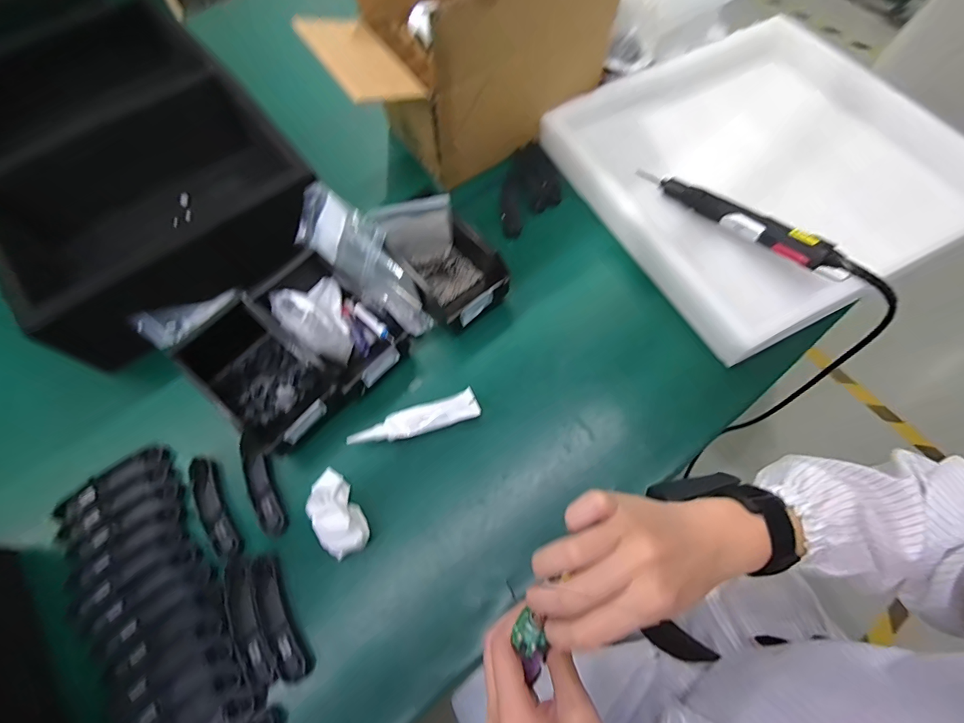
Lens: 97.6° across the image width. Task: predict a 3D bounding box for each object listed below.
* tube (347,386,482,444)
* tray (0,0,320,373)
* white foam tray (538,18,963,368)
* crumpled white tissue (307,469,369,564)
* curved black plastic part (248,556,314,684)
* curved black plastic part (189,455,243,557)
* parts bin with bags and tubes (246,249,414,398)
[{"bbox_3d":[-0.079,0.070,0.499,0.152,0.026,0.037,-17,68,-4],"label":"tube"},{"bbox_3d":[-0.543,-0.327,0.659,0.337,0.152,0.644,-39,72,-12],"label":"tray"},{"bbox_3d":[0.398,-0.278,0.611,0.456,0.072,0.447,-26,69,-8],"label":"white foam tray"},{"bbox_3d":[-0.159,0.157,0.447,0.045,0.054,0.097,-28,70,-9],"label":"crumpled white tissue"},{"bbox_3d":[-0.208,0.259,0.428,0.028,0.015,0.121,-29,70,-9],"label":"curved black plastic part"},{"bbox_3d":[-0.299,0.162,0.465,0.031,0.019,0.115,-32,70,-10],"label":"curved black plastic part"},{"bbox_3d":[-0.192,-0.051,0.523,0.189,0.086,0.107,36,74,15],"label":"parts bin with bags and tubes"}]

